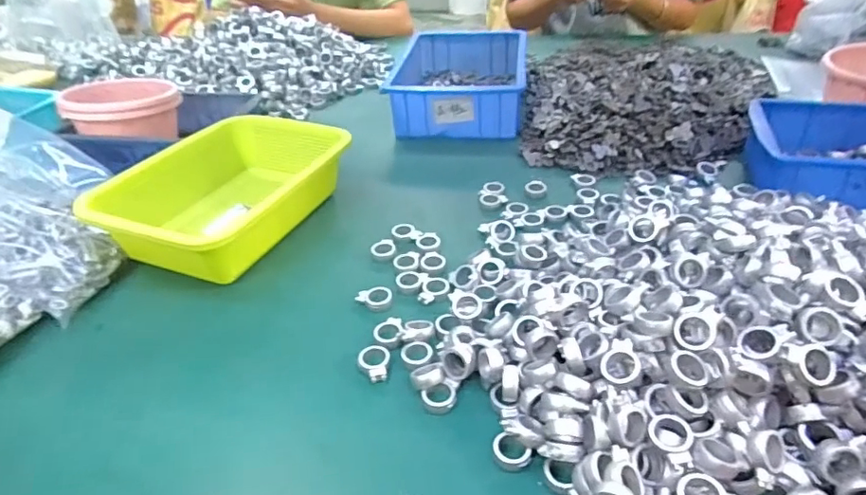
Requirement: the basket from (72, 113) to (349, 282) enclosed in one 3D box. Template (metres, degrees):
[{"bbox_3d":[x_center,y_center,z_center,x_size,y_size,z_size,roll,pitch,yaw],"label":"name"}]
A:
[{"bbox_3d":[-0.235,-0.058,0.613,0.175,0.084,0.254,15,40,23],"label":"basket"}]

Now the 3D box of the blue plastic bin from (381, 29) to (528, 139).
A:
[{"bbox_3d":[0.048,-0.277,0.891,0.204,0.086,0.276,3,36,8],"label":"blue plastic bin"}]

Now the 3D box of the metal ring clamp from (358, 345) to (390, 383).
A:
[{"bbox_3d":[-0.048,0.095,0.435,0.026,0.010,0.031,-6,36,-4],"label":"metal ring clamp"}]

